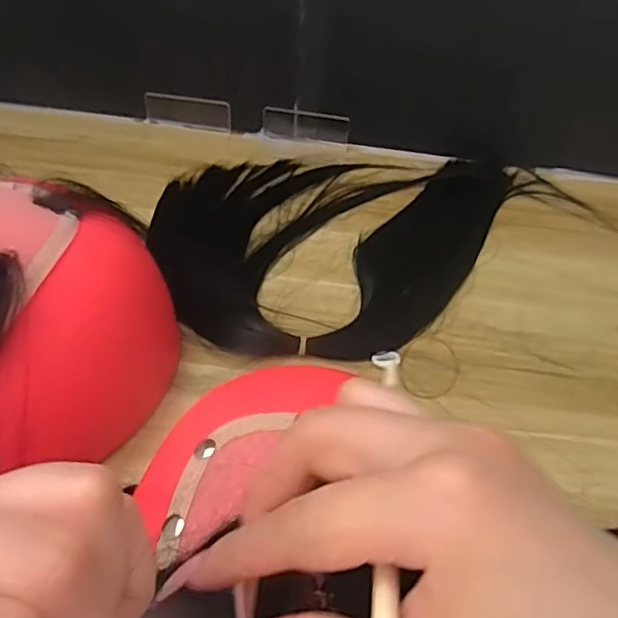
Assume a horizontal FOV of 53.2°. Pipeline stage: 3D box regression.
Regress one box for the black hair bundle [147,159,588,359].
[{"bbox_3d":[0.038,-0.079,0.514,0.331,0.015,0.242,-30,57,-26],"label":"black hair bundle"}]

